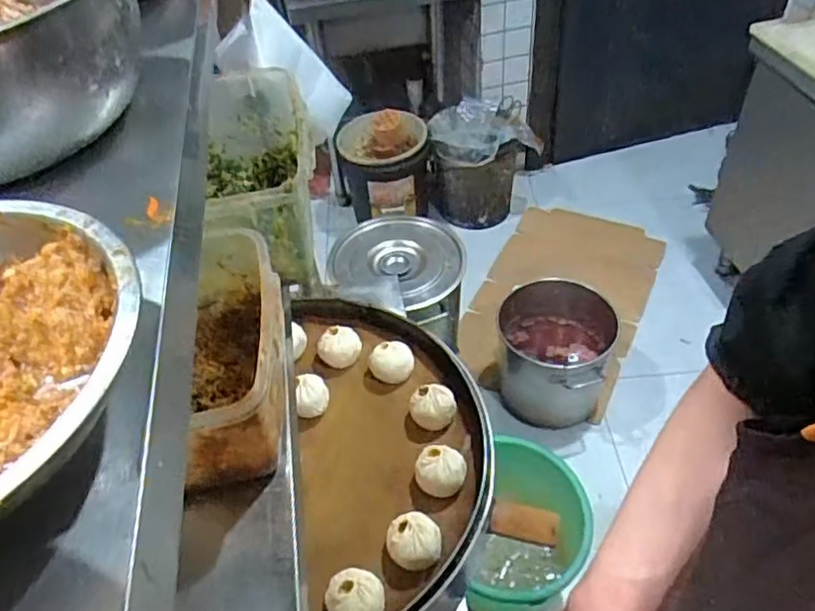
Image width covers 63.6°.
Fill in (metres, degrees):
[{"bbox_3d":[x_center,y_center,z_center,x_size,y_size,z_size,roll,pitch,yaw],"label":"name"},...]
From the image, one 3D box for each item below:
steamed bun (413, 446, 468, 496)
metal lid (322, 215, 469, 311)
[{"bbox_3d":[0.039,0.189,0.764,0.059,0.042,0.053,-6,46,1],"label":"steamed bun"},{"bbox_3d":[-0.023,-0.089,1.299,0.257,0.046,0.263,-18,47,-11],"label":"metal lid"}]

